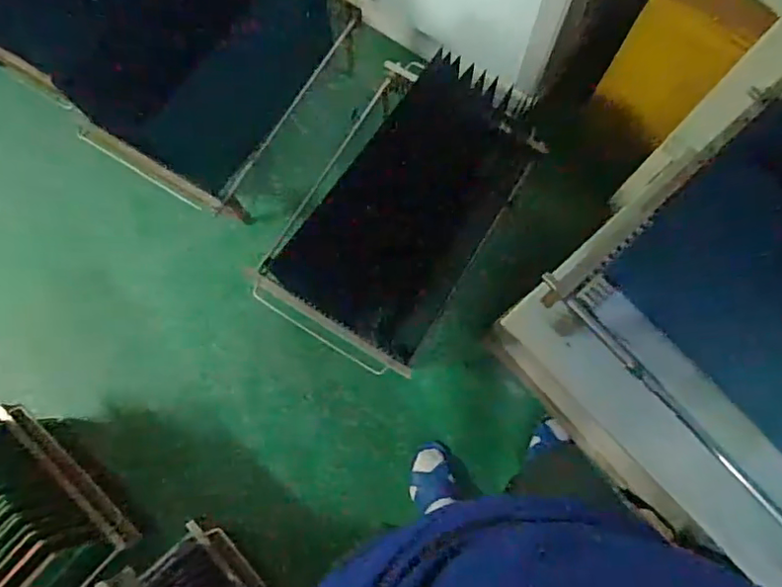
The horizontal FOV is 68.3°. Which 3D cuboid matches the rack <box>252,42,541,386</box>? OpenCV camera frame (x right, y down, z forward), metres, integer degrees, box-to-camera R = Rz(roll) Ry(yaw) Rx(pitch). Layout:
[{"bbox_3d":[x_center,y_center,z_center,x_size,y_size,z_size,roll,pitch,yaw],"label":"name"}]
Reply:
[{"bbox_3d":[0.017,-0.192,1.334,0.416,0.274,0.658,31,80,7],"label":"rack"}]

